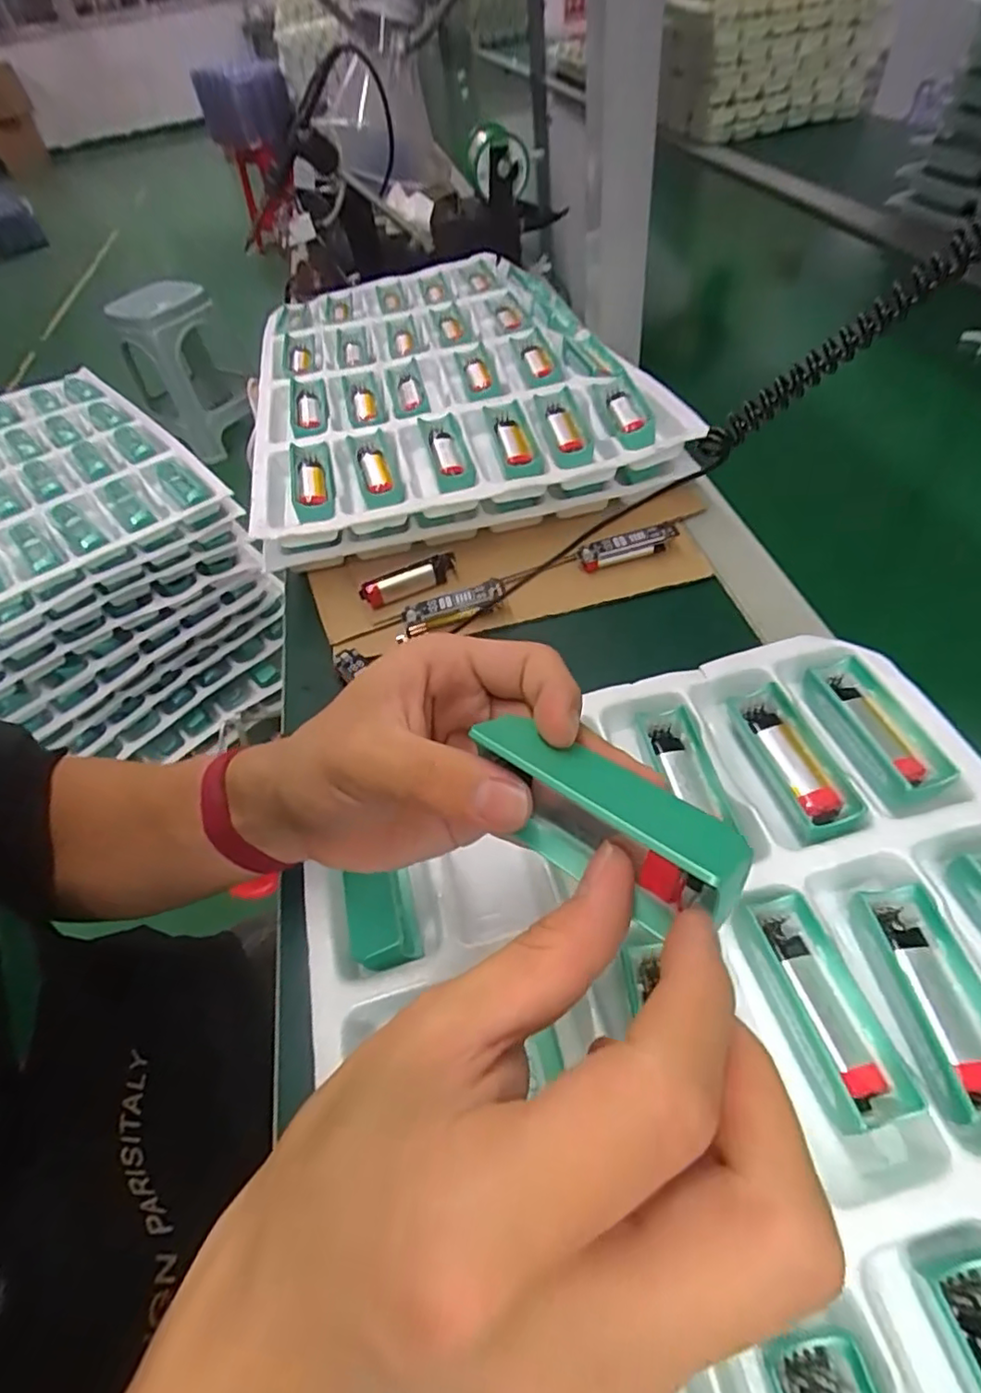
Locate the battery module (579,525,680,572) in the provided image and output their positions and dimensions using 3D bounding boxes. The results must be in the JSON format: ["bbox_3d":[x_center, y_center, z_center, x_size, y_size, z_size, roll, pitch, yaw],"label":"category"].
[{"bbox_3d":[0.098,-0.104,0.428,0.070,0.021,0.012,-16,51,-4],"label":"battery module"}]

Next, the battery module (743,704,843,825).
[{"bbox_3d":[0.149,0.031,0.302,0.018,0.008,0.068,-17,51,-5],"label":"battery module"}]

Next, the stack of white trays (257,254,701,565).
[{"bbox_3d":[-0.052,-0.284,0.553,0.308,0.046,0.427,-15,52,-4],"label":"stack of white trays"}]

